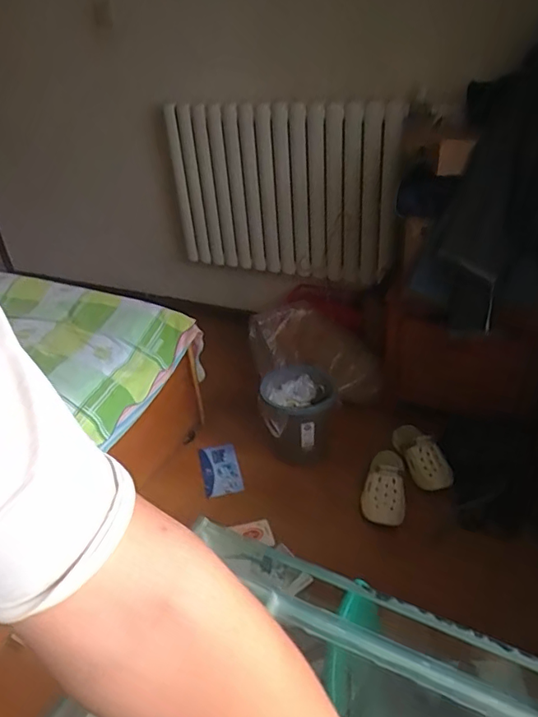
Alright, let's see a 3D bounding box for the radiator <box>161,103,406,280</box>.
[{"bbox_3d":[0.037,-0.592,1.892,0.912,0.636,0.164,24,44,32],"label":"radiator"}]

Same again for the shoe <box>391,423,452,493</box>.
[{"bbox_3d":[0.494,0.304,1.695,0.125,0.079,0.273,-9,37,-7],"label":"shoe"}]

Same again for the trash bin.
[{"bbox_3d":[0.098,0.207,1.755,0.244,0.301,0.292,-2,36,1],"label":"trash bin"}]

